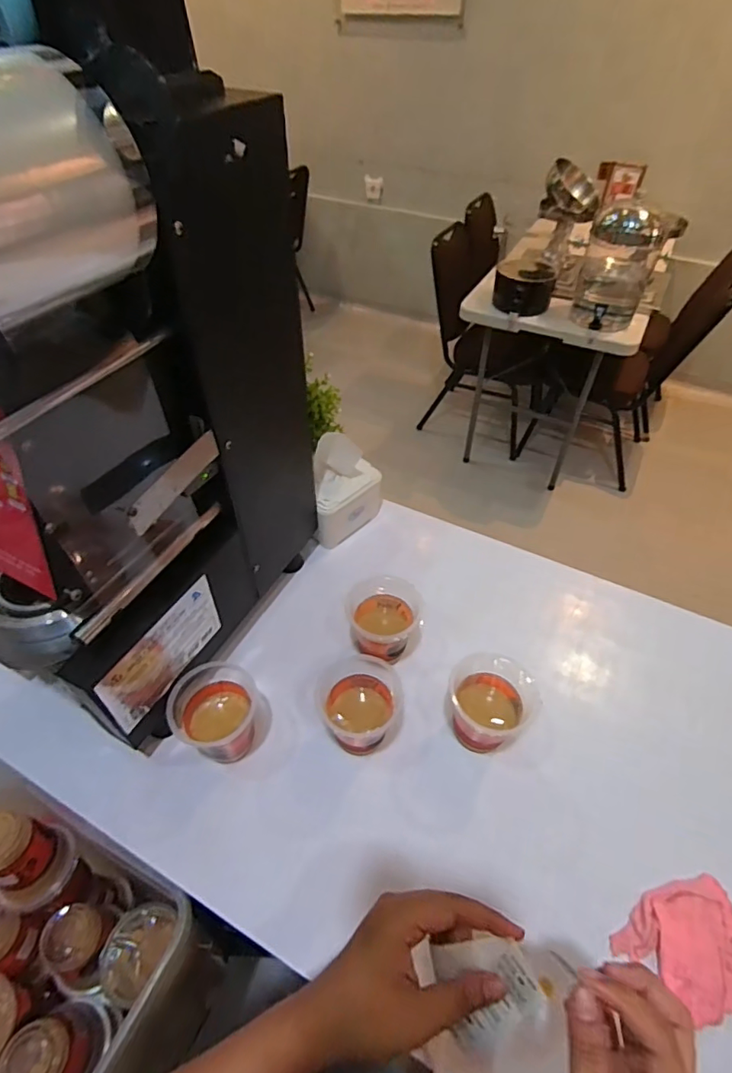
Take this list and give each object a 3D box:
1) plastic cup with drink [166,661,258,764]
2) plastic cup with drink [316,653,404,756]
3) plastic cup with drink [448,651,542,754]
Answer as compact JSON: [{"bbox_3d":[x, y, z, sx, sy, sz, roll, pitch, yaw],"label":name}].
[{"bbox_3d":[-0.166,0.200,0.574,0.089,0.104,0.086,0,48,0],"label":"plastic cup with drink"},{"bbox_3d":[-0.007,0.197,0.586,0.090,0.095,0.087,0,48,0],"label":"plastic cup with drink"},{"bbox_3d":[0.134,0.192,0.577,0.086,0.109,0.079,0,48,0],"label":"plastic cup with drink"}]

